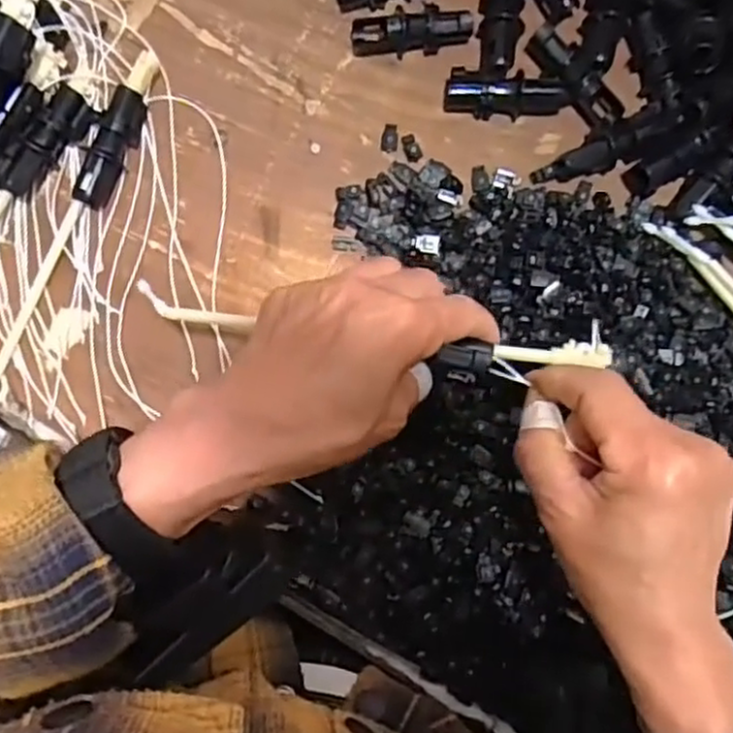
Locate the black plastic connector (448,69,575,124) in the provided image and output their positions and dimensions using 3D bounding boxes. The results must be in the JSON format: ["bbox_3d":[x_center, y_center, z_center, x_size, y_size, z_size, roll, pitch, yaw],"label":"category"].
[{"bbox_3d":[0.081,-0.154,0.415,0.069,0.025,0.021,0,85,0],"label":"black plastic connector"}]

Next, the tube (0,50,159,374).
[{"bbox_3d":[-0.162,-0.076,0.398,0.017,0.018,0.208,23,85,2],"label":"tube"}]

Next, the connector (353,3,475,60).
[{"bbox_3d":[0.026,-0.193,0.419,0.066,0.019,0.020,-5,85,-1],"label":"connector"}]

